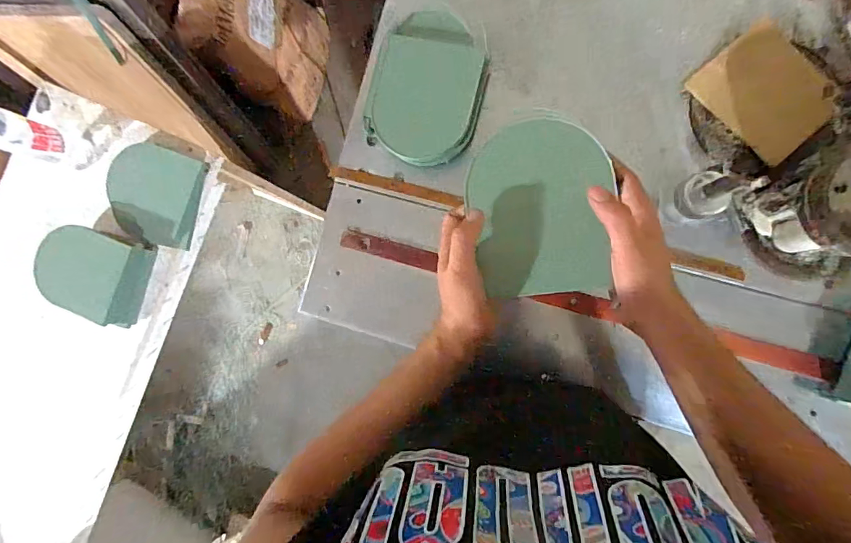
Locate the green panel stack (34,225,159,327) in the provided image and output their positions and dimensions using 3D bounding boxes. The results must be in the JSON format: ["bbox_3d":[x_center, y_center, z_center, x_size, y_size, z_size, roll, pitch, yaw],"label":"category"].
[{"bbox_3d":[-0.599,0.002,0.806,0.183,0.062,0.151,17,90,9],"label":"green panel stack"}]

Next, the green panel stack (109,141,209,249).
[{"bbox_3d":[-0.503,-0.142,0.820,0.181,0.045,0.170,14,89,9],"label":"green panel stack"}]

